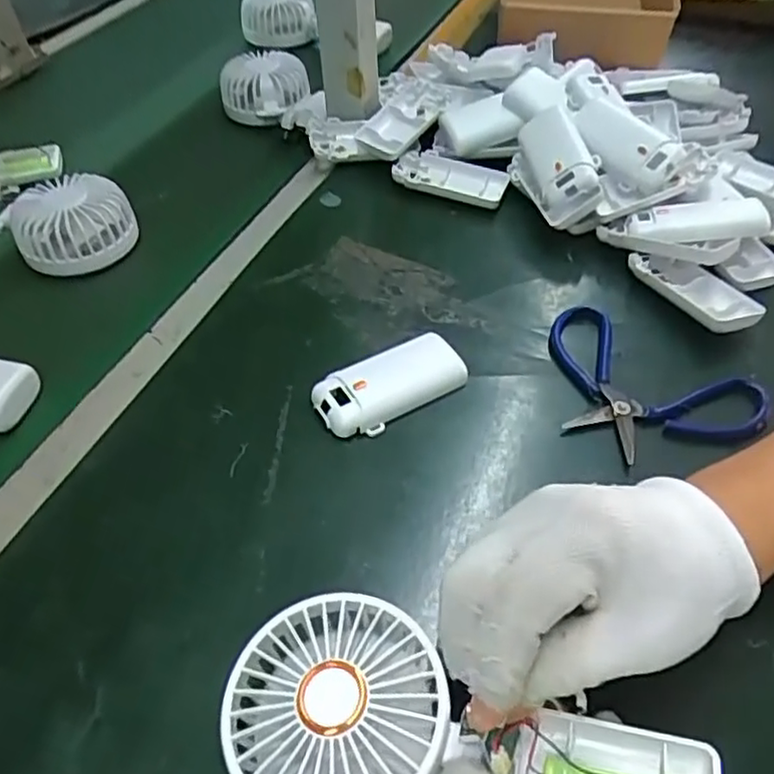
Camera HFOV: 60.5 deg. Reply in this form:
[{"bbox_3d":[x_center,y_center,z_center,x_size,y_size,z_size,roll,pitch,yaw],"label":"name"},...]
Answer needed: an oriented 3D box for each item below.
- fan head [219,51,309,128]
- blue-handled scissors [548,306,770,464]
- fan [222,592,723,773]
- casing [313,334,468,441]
[{"bbox_3d":[-0.120,-0.294,0.644,0.075,0.036,0.078,20,53,16],"label":"fan head"},{"bbox_3d":[0.156,0.001,0.413,0.137,0.010,0.099,33,57,24],"label":"blue-handled scissors"},{"bbox_3d":[0.028,0.137,0.255,0.181,0.028,0.082,13,51,8],"label":"fan"},{"bbox_3d":[0.003,-0.002,0.407,0.093,0.016,0.043,-25,54,-20],"label":"casing"}]

